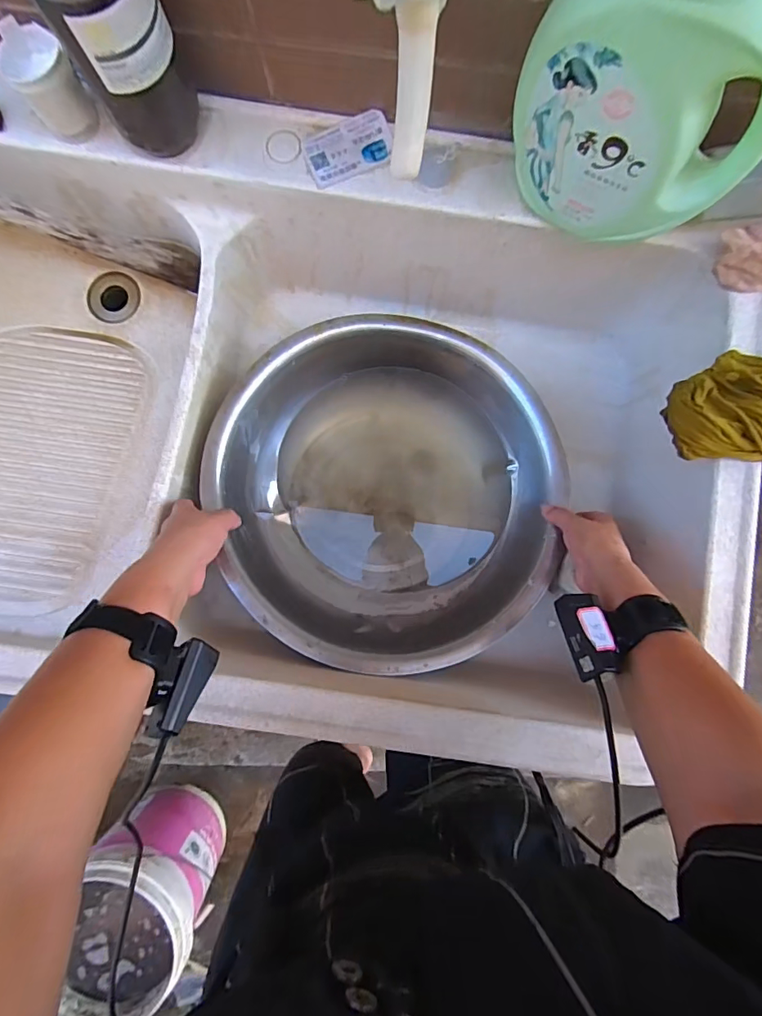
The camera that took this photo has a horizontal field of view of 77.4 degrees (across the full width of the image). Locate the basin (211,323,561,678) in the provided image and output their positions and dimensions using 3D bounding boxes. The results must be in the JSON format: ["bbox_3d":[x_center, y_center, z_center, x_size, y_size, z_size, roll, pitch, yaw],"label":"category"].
[{"bbox_3d":[0.015,-0.028,0.587,0.384,0.163,0.393,0,88,0],"label":"basin"}]

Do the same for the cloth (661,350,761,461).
[{"bbox_3d":[0.344,-0.096,0.428,0.166,0.053,0.105,2,88,0],"label":"cloth"}]

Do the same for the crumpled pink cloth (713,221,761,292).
[{"bbox_3d":[0.364,-0.244,0.462,0.076,0.040,0.059,-12,88,0],"label":"crumpled pink cloth"}]

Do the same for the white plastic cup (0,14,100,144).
[{"bbox_3d":[-0.302,-0.387,0.434,0.053,0.067,0.053,-31,88,-1],"label":"white plastic cup"}]

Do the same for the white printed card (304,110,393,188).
[{"bbox_3d":[-0.033,-0.359,0.475,0.087,0.004,0.054,-22,90,0],"label":"white printed card"}]

